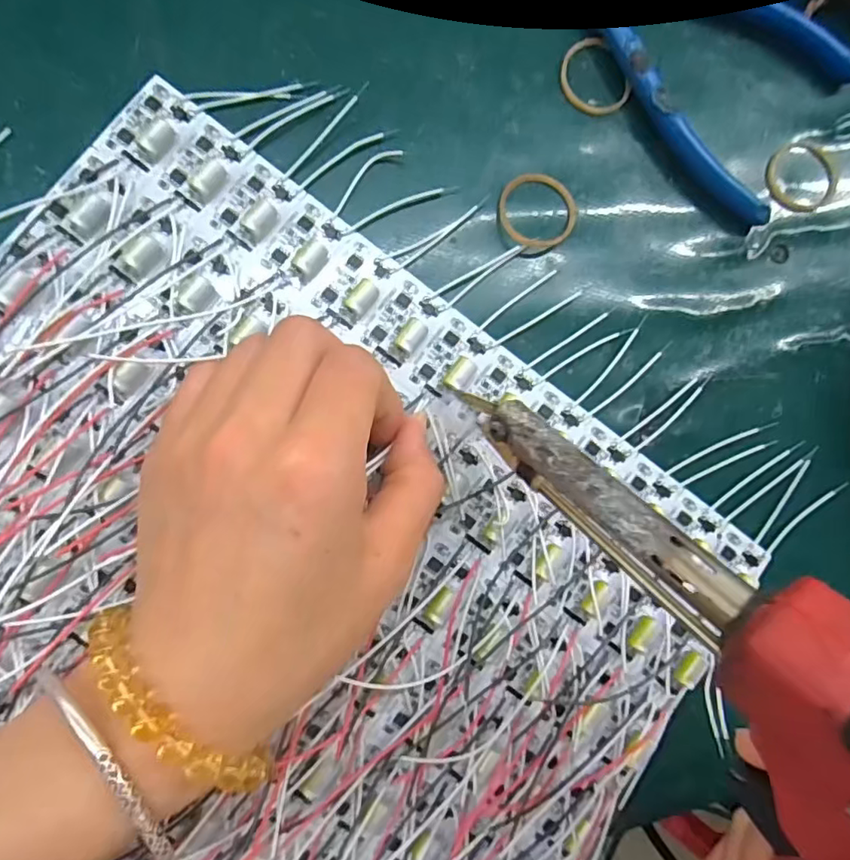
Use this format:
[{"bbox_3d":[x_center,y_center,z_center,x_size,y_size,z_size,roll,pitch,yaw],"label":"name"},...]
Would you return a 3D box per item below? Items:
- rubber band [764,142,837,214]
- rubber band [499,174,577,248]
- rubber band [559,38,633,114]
[{"bbox_3d":[0.158,-0.106,0.243,0.030,0.004,0.029,0,87,-6],"label":"rubber band"},{"bbox_3d":[0.044,-0.085,0.223,0.031,0.004,0.029,-4,87,-7],"label":"rubber band"},{"bbox_3d":[0.066,-0.140,0.232,0.026,0.004,0.030,-34,91,-7],"label":"rubber band"}]

